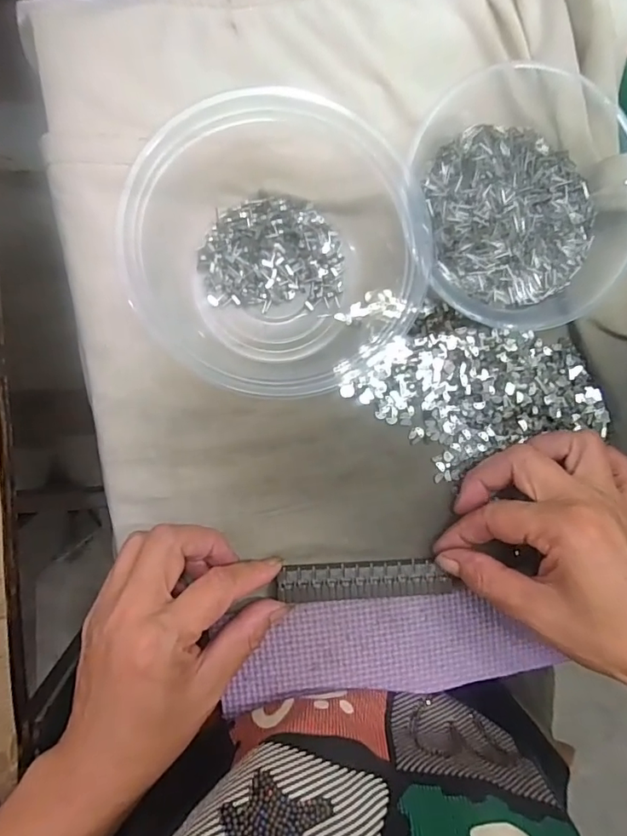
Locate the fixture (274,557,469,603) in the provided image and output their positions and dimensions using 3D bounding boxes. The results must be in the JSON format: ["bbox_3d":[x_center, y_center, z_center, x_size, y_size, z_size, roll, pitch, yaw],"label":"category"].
[{"bbox_3d":[0.030,0.089,0.277,0.097,0.004,0.021,0,93,-7],"label":"fixture"}]

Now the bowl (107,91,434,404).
[{"bbox_3d":[-0.016,-0.080,0.248,0.146,0.051,0.136,0,93,-7],"label":"bowl"}]

